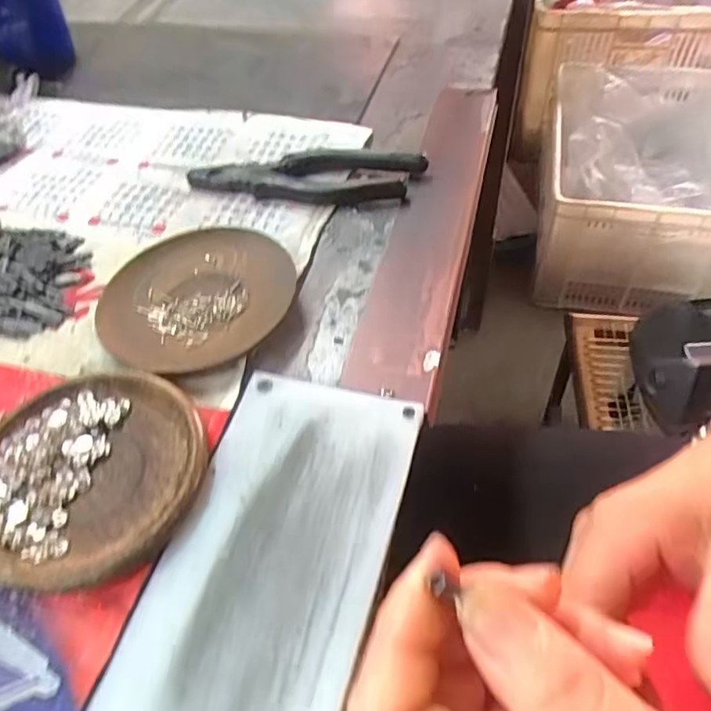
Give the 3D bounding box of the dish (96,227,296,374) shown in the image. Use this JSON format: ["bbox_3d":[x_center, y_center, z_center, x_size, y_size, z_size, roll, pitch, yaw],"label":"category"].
[{"bbox_3d":[-0.095,-0.035,0.365,0.115,0.016,0.106,-3,50,4],"label":"dish"}]

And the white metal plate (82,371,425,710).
[{"bbox_3d":[-0.038,0.093,0.259,0.095,0.009,0.196,11,53,14],"label":"white metal plate"}]

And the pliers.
[{"bbox_3d":[-0.037,-0.130,0.433,0.165,0.017,0.049,7,52,12],"label":"pliers"}]

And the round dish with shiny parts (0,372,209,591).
[{"bbox_3d":[-0.129,0.057,0.291,0.110,0.014,0.107,-3,50,4],"label":"round dish with shiny parts"}]

